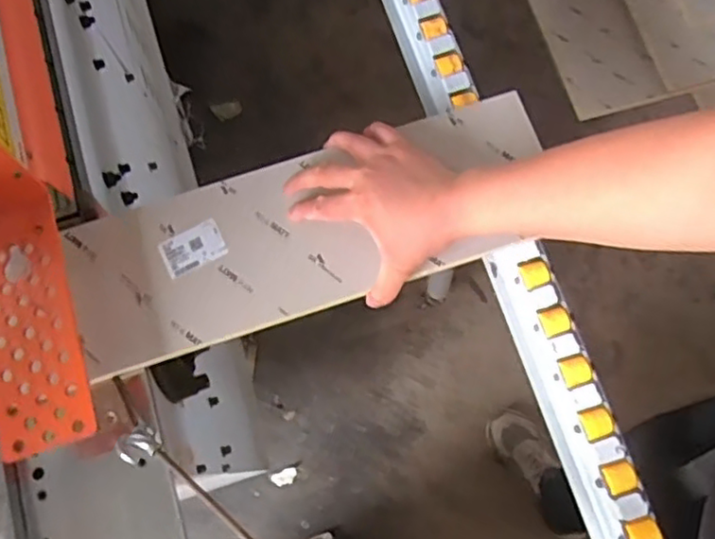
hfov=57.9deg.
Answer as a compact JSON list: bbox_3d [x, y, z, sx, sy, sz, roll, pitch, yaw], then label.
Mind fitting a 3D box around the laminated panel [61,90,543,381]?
[{"bbox_3d":[-0.042,-0.042,0.632,0.465,0.013,0.155,-19,77,-4],"label":"laminated panel"}]

